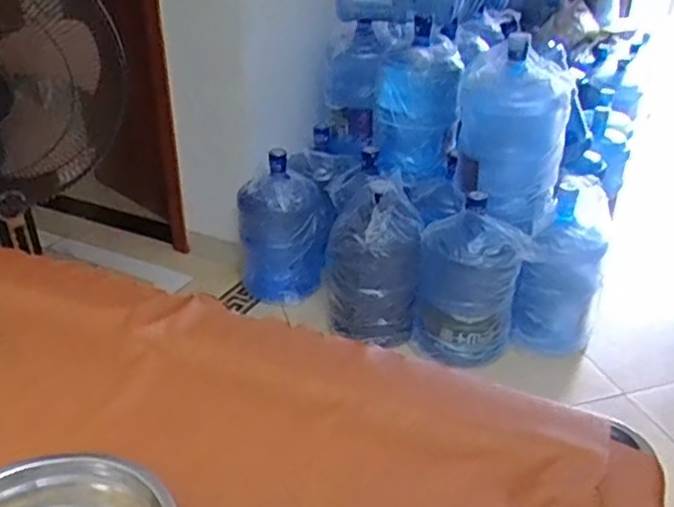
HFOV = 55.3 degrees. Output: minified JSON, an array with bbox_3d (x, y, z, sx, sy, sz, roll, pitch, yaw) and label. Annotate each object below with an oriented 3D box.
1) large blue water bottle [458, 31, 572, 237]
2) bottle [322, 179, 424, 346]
[{"bbox_3d":[0.457,-0.330,1.703,0.265,0.429,0.264,7,29,10],"label":"large blue water bottle"},{"bbox_3d":[0.095,0.028,1.835,0.264,0.431,0.240,4,29,5],"label":"bottle"}]

